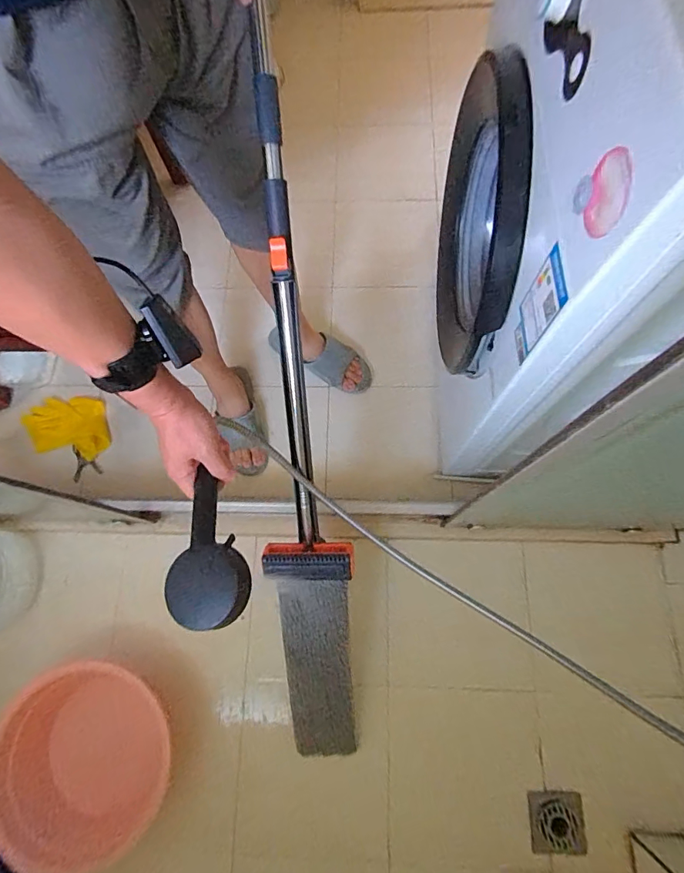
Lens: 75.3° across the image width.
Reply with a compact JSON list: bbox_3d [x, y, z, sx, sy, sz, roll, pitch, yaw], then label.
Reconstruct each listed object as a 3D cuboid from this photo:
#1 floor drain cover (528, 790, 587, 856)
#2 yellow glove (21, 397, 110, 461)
[{"bbox_3d":[0.409,0.736,0.844,0.098,0.004,0.099,-1,69,8],"label":"floor drain cover"},{"bbox_3d":[-0.700,-0.029,1.127,0.217,0.026,0.150,9,72,2],"label":"yellow glove"}]

